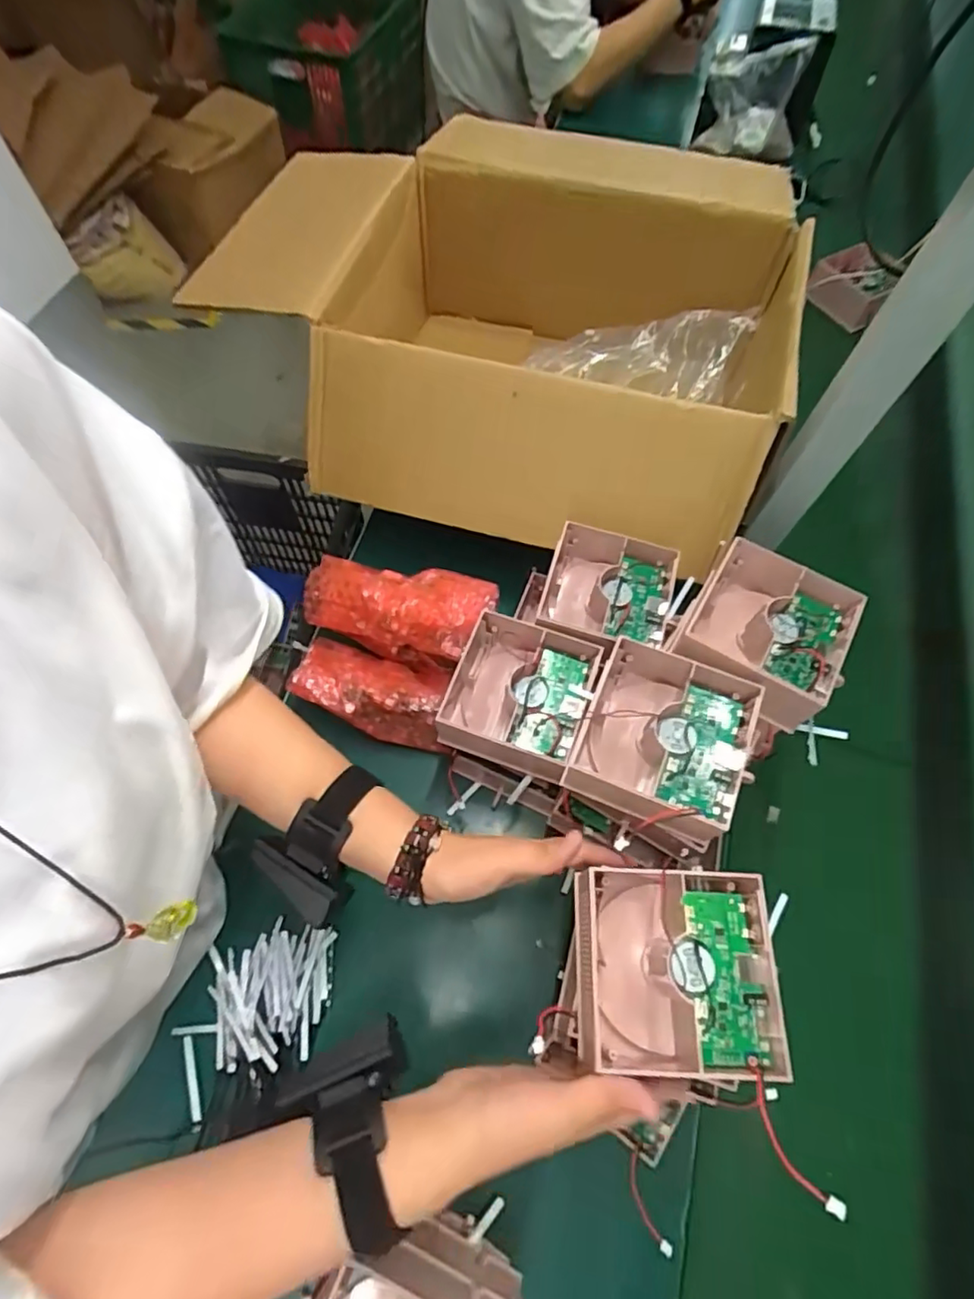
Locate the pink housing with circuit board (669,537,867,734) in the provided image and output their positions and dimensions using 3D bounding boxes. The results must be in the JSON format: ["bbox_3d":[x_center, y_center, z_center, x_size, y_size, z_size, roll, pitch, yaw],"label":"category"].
[{"bbox_3d":[0.201,-0.007,0.454,0.107,0.070,0.105,27,69,10],"label":"pink housing with circuit board"}]

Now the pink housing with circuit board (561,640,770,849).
[{"bbox_3d":[0.115,0.071,0.417,0.103,0.071,0.118,21,68,7],"label":"pink housing with circuit board"}]

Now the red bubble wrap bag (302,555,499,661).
[{"bbox_3d":[-0.083,-0.042,0.573,0.175,0.052,0.078,14,67,5],"label":"red bubble wrap bag"}]

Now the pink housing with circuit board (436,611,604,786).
[{"bbox_3d":[0.023,0.037,0.479,0.107,0.053,0.107,20,68,7],"label":"pink housing with circuit board"}]

